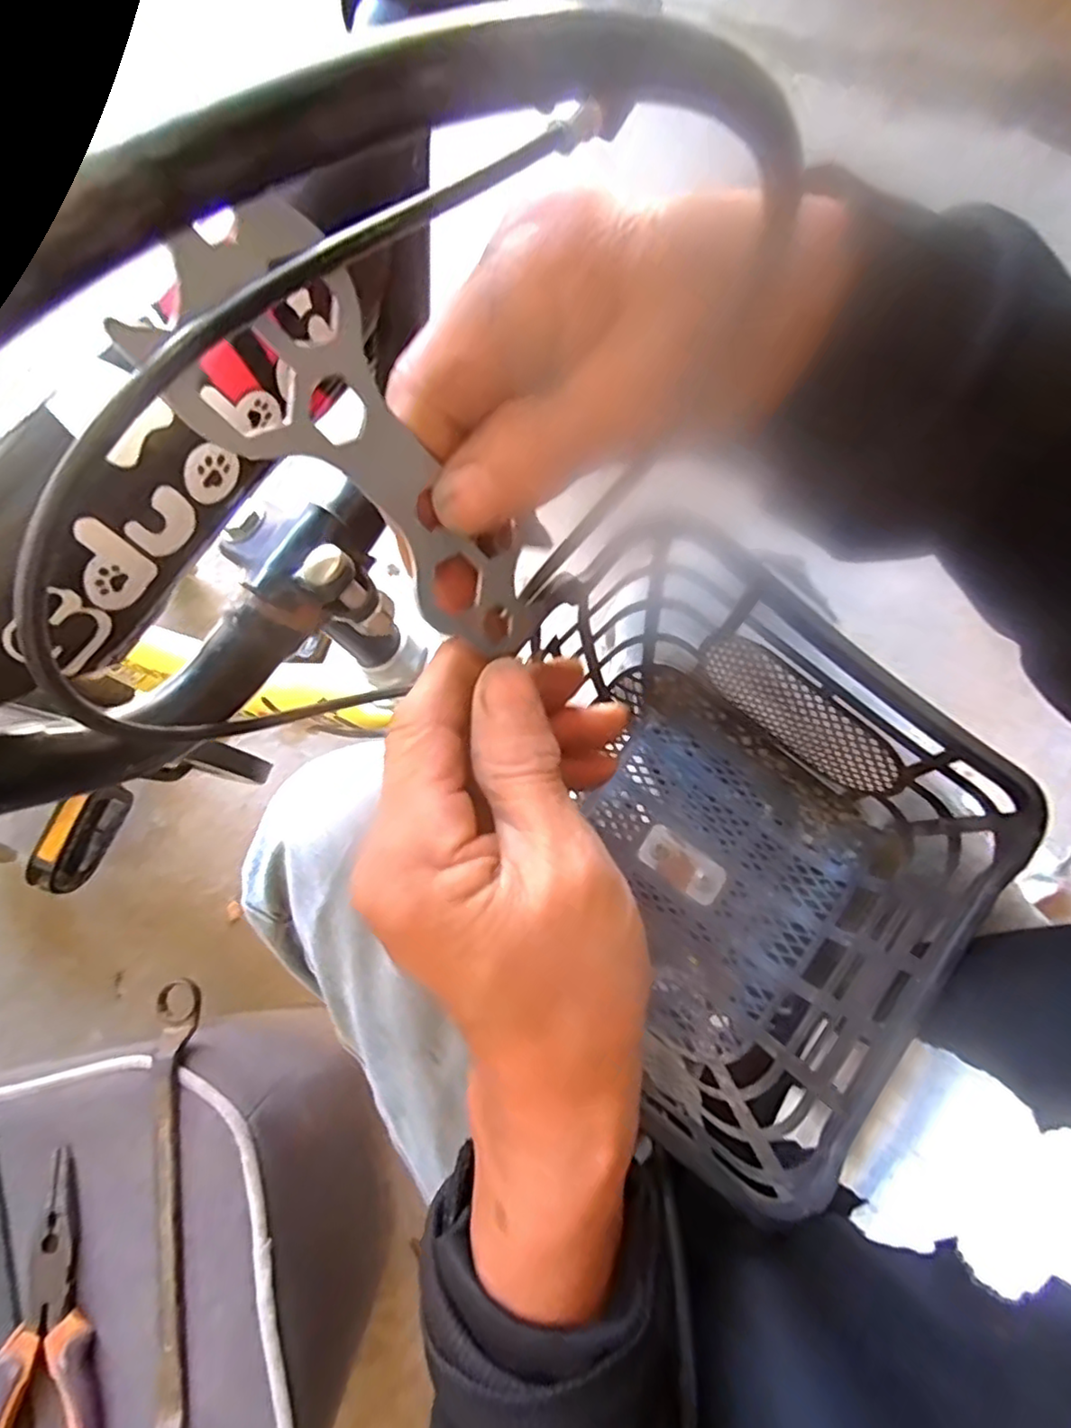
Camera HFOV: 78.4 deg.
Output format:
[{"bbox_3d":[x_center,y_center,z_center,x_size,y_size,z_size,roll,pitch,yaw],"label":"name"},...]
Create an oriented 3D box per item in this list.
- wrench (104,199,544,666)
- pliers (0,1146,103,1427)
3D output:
[{"bbox_3d":[-0.031,-0.053,0.153,0.006,0.113,0.042,14,70,41],"label":"wrench"},{"bbox_3d":[-0.272,0.346,0.357,0.053,0.020,0.179,-13,75,-5],"label":"pliers"}]

